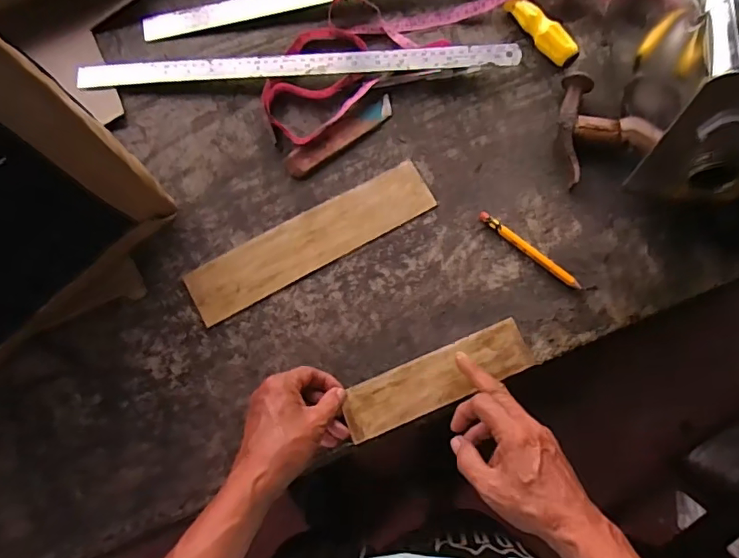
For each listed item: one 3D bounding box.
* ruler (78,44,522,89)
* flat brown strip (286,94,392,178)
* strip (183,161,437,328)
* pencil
[{"bbox_3d":[-0.083,-0.237,0.582,0.481,0.008,0.027,-2,80,4],"label":"ruler"},{"bbox_3d":[-0.031,-0.155,0.566,0.132,0.005,0.030,-36,84,-6],"label":"flat brown strip"},{"bbox_3d":[-0.061,-0.039,0.550,0.266,0.009,0.057,-29,83,-5],"label":"strip"},{"bbox_3d":[0.162,-0.030,0.533,0.120,0.008,0.010,39,83,5],"label":"pencil"}]

